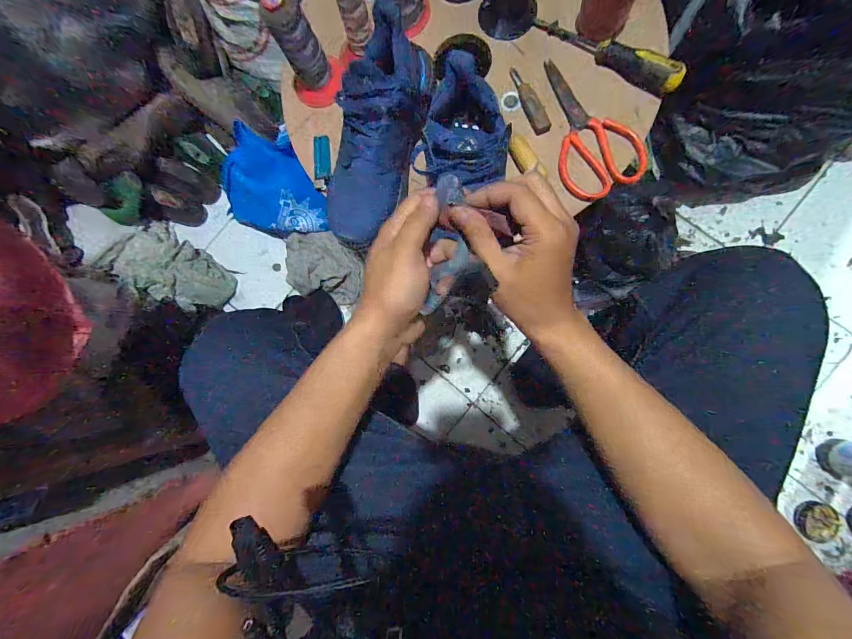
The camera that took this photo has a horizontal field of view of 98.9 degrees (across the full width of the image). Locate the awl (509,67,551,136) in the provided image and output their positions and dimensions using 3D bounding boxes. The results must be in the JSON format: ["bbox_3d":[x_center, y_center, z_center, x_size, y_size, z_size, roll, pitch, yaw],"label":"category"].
[{"bbox_3d":[0.144,-0.301,0.499,0.025,0.009,0.099,-20,83,5],"label":"awl"}]

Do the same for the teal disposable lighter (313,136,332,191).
[{"bbox_3d":[-0.153,-0.230,0.540,0.021,0.015,0.075,4,98,7],"label":"teal disposable lighter"}]

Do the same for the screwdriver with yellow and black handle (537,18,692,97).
[{"bbox_3d":[0.238,-0.356,0.479,0.203,0.036,0.026,37,90,9],"label":"screwdriver with yellow and black handle"}]

